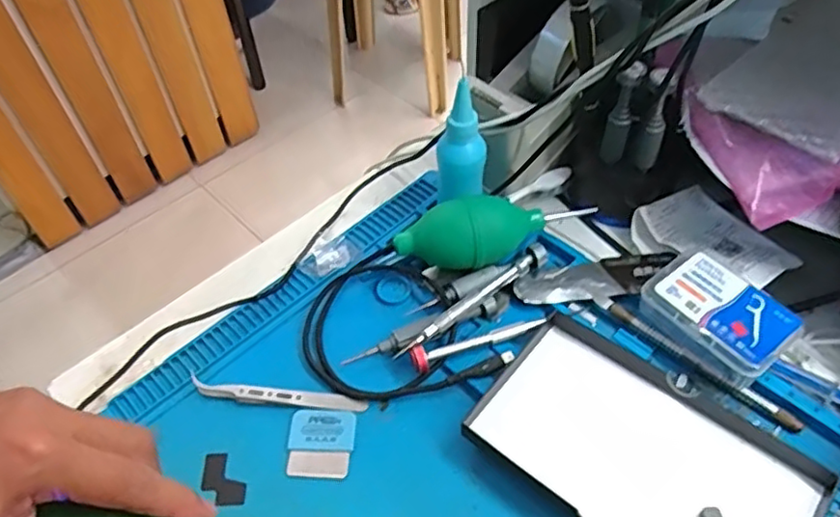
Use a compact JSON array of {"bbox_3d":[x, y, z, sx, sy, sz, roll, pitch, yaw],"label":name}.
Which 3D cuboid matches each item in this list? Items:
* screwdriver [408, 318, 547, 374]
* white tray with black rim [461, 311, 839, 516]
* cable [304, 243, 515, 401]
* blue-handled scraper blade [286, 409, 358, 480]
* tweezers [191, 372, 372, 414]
[{"bbox_3d":[0.038,0.054,0.404,0.090,0.013,0.014,-15,51,-9],"label":"screwdriver"},{"bbox_3d":[0.126,0.113,0.358,0.177,0.019,0.108,34,59,27],"label":"white tray with black rim"},{"bbox_3d":[-0.020,0.051,0.416,0.098,0.013,0.130,-33,56,-22],"label":"cable"},{"bbox_3d":[-0.059,0.111,0.379,0.040,0.004,0.042,1,50,4],"label":"blue-handled scraper blade"},{"bbox_3d":[-0.090,0.086,0.396,0.110,0.010,0.011,3,50,5],"label":"tweezers"}]

